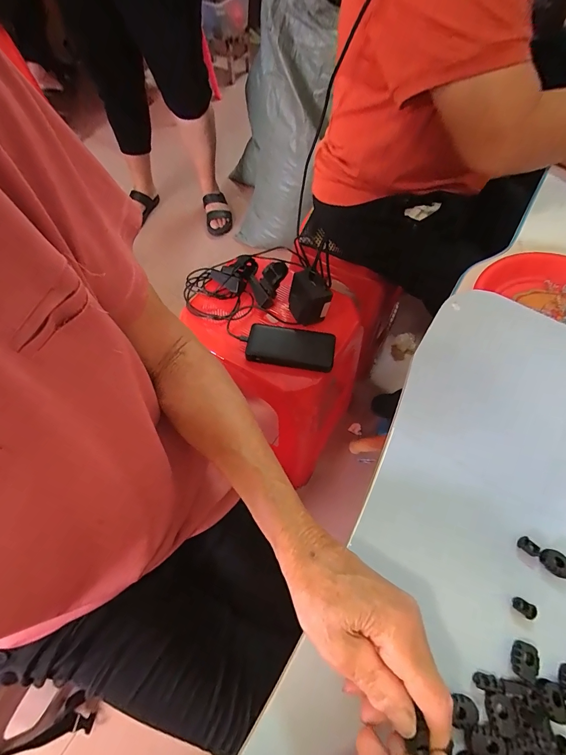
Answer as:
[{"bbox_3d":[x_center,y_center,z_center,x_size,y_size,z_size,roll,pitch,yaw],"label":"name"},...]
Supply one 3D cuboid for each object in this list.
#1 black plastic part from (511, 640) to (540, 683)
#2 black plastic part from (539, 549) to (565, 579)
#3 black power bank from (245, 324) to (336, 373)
[{"bbox_3d":[0.168,0.196,0.241,0.014,0.009,0.021,17,63,8],"label":"black plastic part"},{"bbox_3d":[0.211,0.143,0.266,0.024,0.006,0.016,30,66,14],"label":"black plastic part"},{"bbox_3d":[0.014,-0.054,0.626,0.152,0.029,0.072,12,63,5],"label":"black power bank"}]

